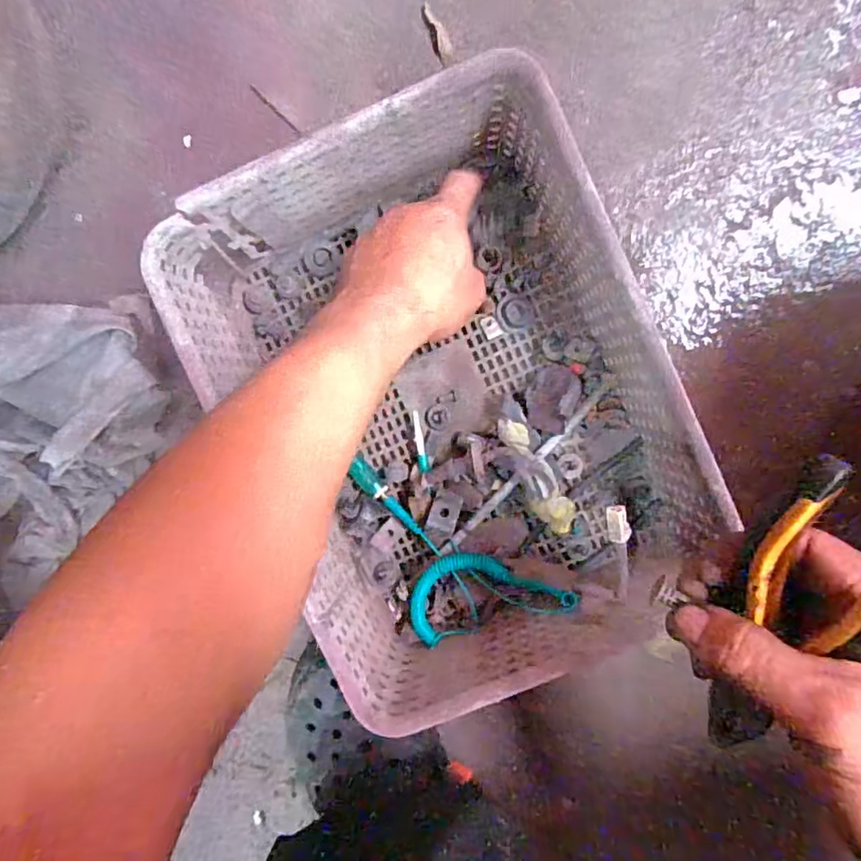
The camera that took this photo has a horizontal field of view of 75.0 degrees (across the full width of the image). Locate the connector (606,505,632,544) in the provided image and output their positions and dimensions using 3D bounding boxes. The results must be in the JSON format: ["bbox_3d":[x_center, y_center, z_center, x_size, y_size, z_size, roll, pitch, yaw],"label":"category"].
[{"bbox_3d":[0.123,0.061,0.365,0.014,0.006,0.025,-9,94,6],"label":"connector"}]

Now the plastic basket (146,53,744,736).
[{"bbox_3d":[0.014,-0.016,0.386,0.261,0.112,0.352,-24,90,7],"label":"plastic basket"}]

